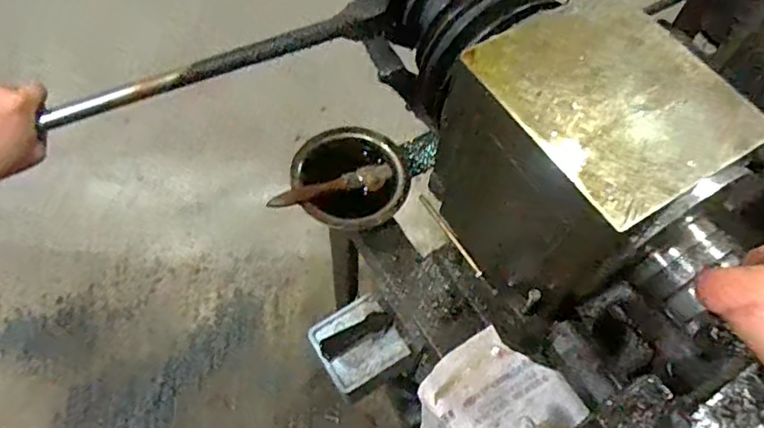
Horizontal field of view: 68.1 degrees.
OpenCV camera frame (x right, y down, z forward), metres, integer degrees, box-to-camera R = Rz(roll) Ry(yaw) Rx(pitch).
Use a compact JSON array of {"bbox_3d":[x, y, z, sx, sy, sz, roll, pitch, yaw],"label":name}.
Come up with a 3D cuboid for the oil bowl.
[{"bbox_3d":[-0.037,-0.040,0.652,0.133,0.056,0.123,1,61,-3],"label":"oil bowl"}]

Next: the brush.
[{"bbox_3d":[-0.056,-0.031,0.643,0.146,0.033,0.025,-20,64,-14],"label":"brush"}]

